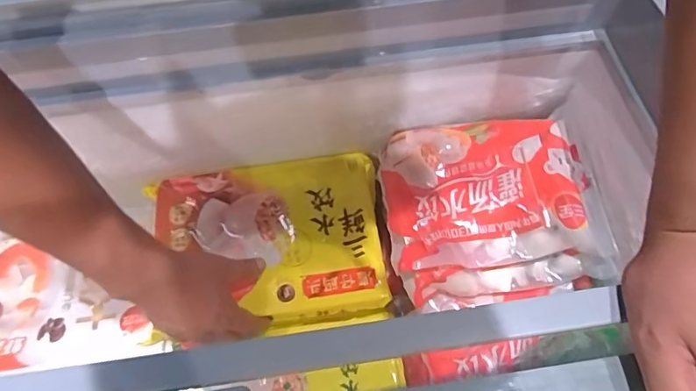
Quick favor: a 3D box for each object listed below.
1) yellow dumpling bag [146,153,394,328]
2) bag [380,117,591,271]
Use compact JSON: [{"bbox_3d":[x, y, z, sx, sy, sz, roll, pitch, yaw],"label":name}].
[{"bbox_3d":[-0.099,0.054,0.608,0.268,0.031,0.193,-7,65,-2],"label":"yellow dumpling bag"},{"bbox_3d":[0.154,-0.006,0.563,0.219,0.043,0.164,-5,65,-1],"label":"bag"}]

